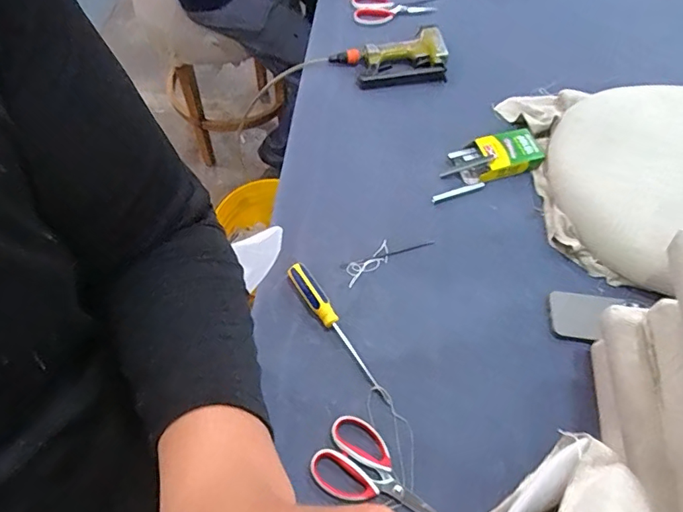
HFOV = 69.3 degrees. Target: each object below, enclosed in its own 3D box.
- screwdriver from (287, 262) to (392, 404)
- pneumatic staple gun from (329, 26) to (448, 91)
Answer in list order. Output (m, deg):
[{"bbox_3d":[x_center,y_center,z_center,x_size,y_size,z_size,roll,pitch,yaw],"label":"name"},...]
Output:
[{"bbox_3d":[-0.004,0.112,0.750,0.028,0.030,0.251,-31,67,-19],"label":"screwdriver"},{"bbox_3d":[0.105,-0.404,1.036,0.236,0.047,0.139,-10,62,-9],"label":"pneumatic staple gun"}]

